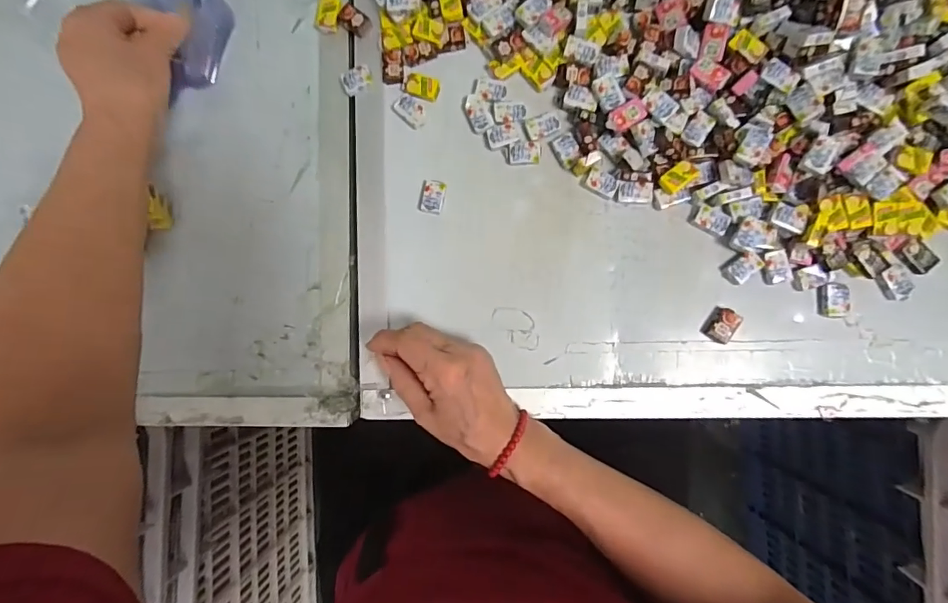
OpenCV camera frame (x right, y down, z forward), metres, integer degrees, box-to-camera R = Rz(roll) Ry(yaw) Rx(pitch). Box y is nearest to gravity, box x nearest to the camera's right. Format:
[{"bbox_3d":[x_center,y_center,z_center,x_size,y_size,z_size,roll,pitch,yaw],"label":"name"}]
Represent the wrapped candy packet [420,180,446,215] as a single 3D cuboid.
[{"bbox_3d":[-0.033,-0.084,0.380,0.018,0.008,0.026,11,89,4],"label":"wrapped candy packet"}]

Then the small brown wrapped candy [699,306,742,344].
[{"bbox_3d":[0.193,0.018,0.362,0.020,0.011,0.026,34,90,4],"label":"small brown wrapped candy"}]

